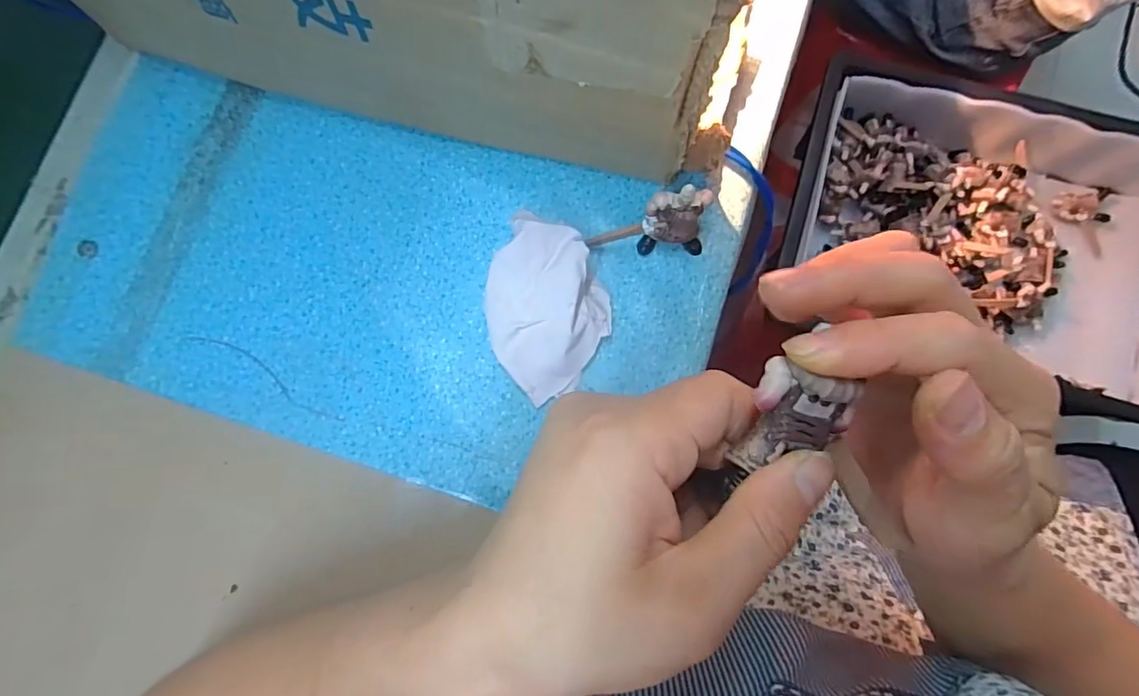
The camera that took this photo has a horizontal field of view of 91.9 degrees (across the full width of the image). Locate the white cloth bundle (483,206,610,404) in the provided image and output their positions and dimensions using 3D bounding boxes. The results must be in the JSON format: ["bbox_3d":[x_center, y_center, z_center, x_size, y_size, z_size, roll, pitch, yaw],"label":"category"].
[{"bbox_3d":[-0.017,-0.029,0.321,0.070,0.028,0.107,-24,81,-2],"label":"white cloth bundle"}]

